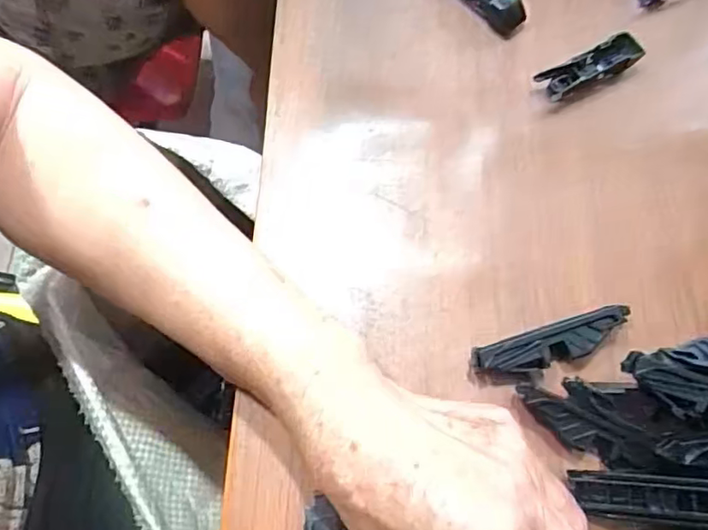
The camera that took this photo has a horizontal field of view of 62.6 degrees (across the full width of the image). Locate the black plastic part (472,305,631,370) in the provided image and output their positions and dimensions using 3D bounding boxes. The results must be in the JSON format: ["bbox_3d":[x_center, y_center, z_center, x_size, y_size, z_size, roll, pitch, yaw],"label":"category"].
[{"bbox_3d":[0.098,0.039,0.285,0.080,0.017,0.018,-17,70,-6],"label":"black plastic part"}]

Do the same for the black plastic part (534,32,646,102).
[{"bbox_3d":[0.139,-0.117,0.347,0.063,0.015,0.017,-26,71,-9],"label":"black plastic part"}]

